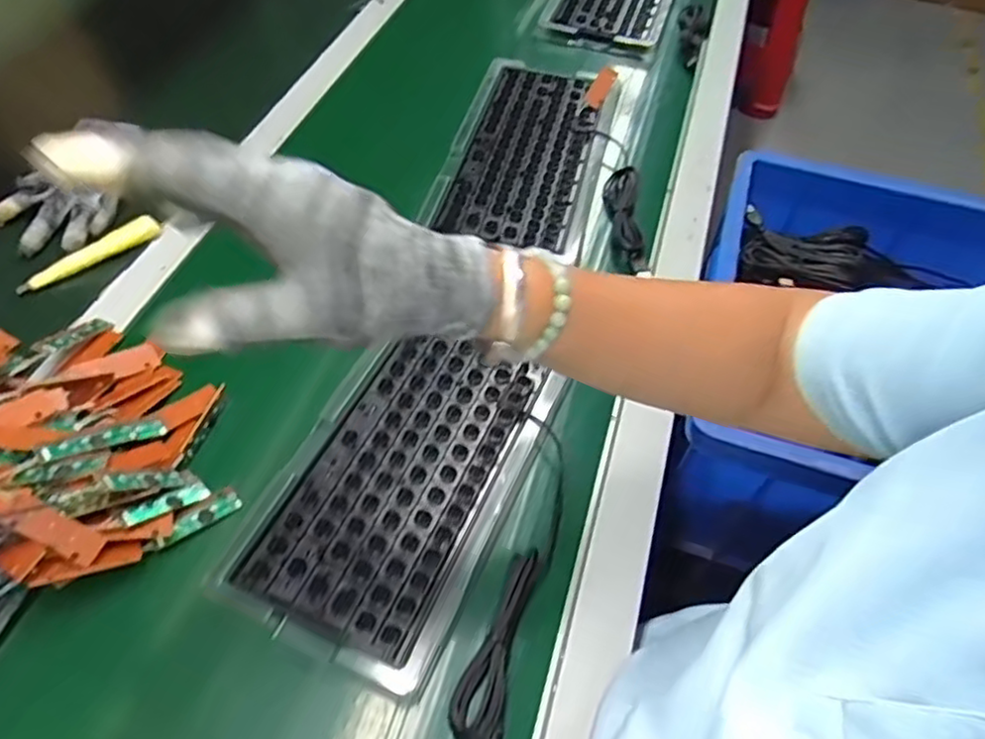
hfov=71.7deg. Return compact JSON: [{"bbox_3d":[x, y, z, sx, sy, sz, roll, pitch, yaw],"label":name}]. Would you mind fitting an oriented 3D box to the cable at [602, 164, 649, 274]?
[{"bbox_3d":[0.126,-0.146,0.659,0.035,0.039,0.135,1,61,3],"label":"cable"}]

